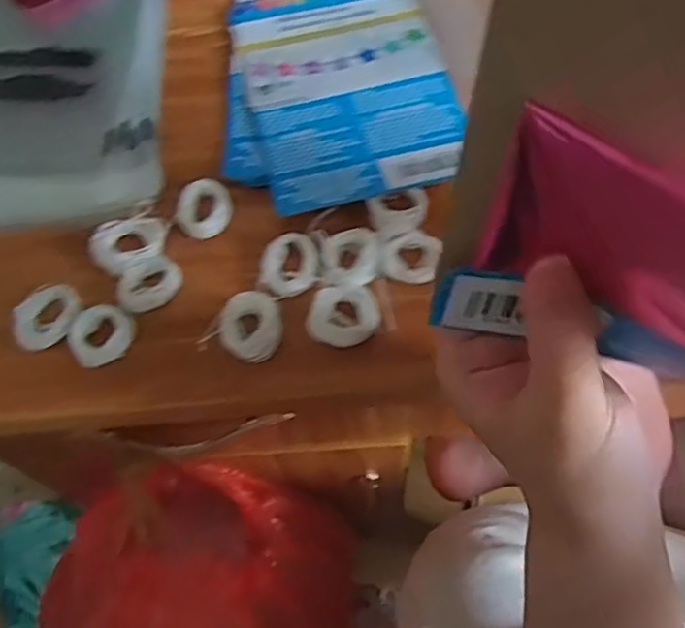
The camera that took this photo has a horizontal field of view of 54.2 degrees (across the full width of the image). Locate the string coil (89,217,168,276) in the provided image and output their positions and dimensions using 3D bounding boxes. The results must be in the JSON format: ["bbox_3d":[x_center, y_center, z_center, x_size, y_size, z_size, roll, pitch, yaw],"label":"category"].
[{"bbox_3d":[-0.112,-0.039,0.350,0.039,0.006,0.034,-31,65,-12],"label":"string coil"}]

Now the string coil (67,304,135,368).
[{"bbox_3d":[-0.118,0.010,0.326,0.031,0.008,0.032,-1,62,3],"label":"string coil"}]

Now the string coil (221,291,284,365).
[{"bbox_3d":[-0.044,0.007,0.328,0.030,0.008,0.037,-11,62,-2],"label":"string coil"}]

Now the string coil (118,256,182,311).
[{"bbox_3d":[-0.097,-0.016,0.338,0.032,0.011,0.028,-30,65,-12],"label":"string coil"}]

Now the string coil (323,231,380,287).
[{"bbox_3d":[0.005,-0.028,0.337,0.028,0.010,0.030,-1,62,3],"label":"string coil"}]

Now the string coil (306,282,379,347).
[{"bbox_3d":[0.002,-0.001,0.323,0.031,0.009,0.035,32,69,18],"label":"string coil"}]

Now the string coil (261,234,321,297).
[{"bbox_3d":[-0.026,-0.024,0.342,0.029,0.011,0.034,-4,62,2],"label":"string coil"}]

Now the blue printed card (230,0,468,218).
[{"bbox_3d":[-0.001,-0.150,0.401,0.116,0.009,0.206,-11,62,-2],"label":"blue printed card"}]

